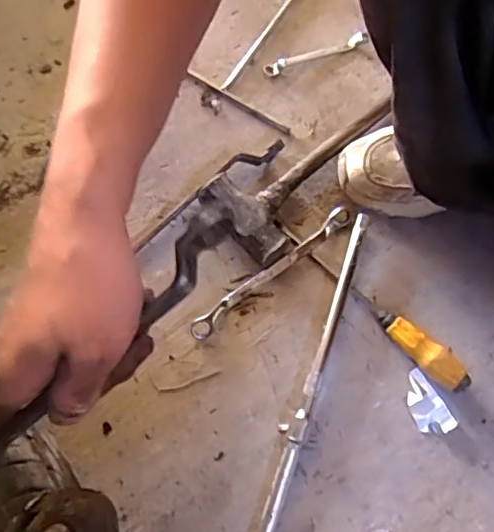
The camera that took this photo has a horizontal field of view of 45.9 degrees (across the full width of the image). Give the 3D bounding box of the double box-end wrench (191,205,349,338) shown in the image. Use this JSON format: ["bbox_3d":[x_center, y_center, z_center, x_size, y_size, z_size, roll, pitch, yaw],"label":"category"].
[{"bbox_3d":[0.027,0.004,0.629,0.215,0.018,0.020,-38,76,-12],"label":"double box-end wrench"}]

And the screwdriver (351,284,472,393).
[{"bbox_3d":[0.163,0.074,0.596,0.140,0.031,0.027,43,77,12],"label":"screwdriver"}]

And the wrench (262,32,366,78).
[{"bbox_3d":[0.084,-0.259,0.712,0.133,0.011,0.018,-21,74,-7],"label":"wrench"}]

